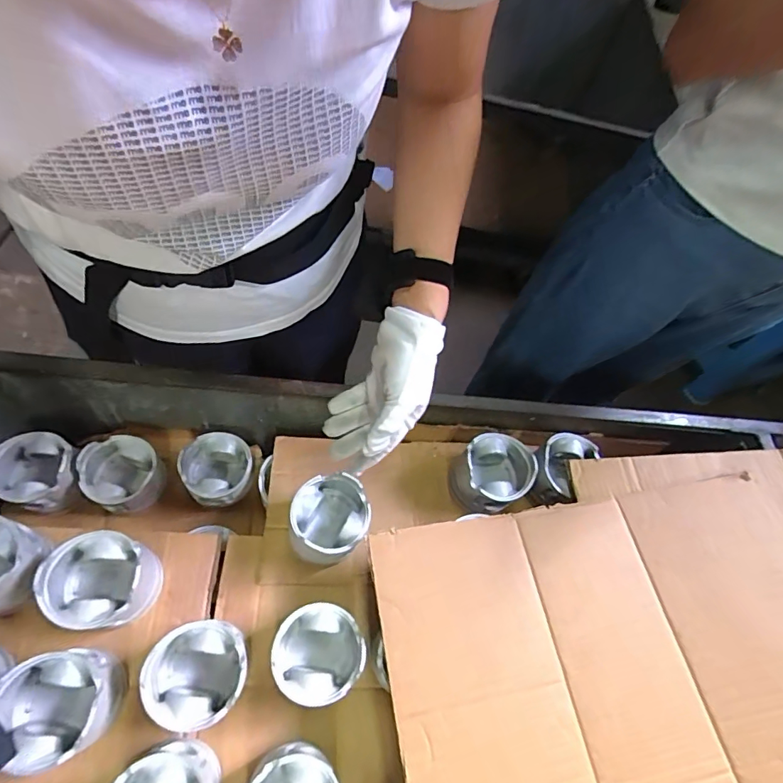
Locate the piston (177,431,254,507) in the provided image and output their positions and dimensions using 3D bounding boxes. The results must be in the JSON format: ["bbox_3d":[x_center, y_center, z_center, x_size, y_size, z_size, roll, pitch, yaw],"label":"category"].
[{"bbox_3d":[-0.247,0.112,0.670,0.093,0.062,0.096,-18,67,-18],"label":"piston"}]

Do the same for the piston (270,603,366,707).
[{"bbox_3d":[-0.077,0.286,0.511,0.091,0.071,0.088,4,62,-8],"label":"piston"}]

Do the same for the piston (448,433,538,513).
[{"bbox_3d":[0.137,0.114,0.635,0.103,0.077,0.092,1,62,-9],"label":"piston"}]

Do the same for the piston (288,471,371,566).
[{"bbox_3d":[-0.073,0.161,0.578,0.091,0.082,0.095,4,62,-8],"label":"piston"}]

